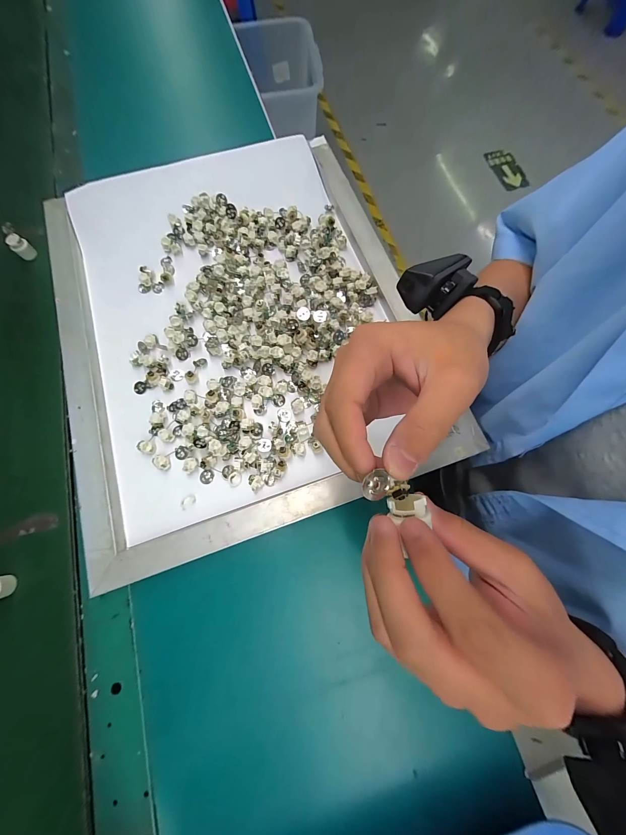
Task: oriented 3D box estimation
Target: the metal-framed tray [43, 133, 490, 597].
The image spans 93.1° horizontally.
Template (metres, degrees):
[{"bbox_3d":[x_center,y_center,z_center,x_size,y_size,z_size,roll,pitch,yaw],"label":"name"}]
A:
[{"bbox_3d":[-0.100,-0.135,0.367,0.395,0.026,0.514,-19,74,-4],"label":"metal-framed tray"}]

